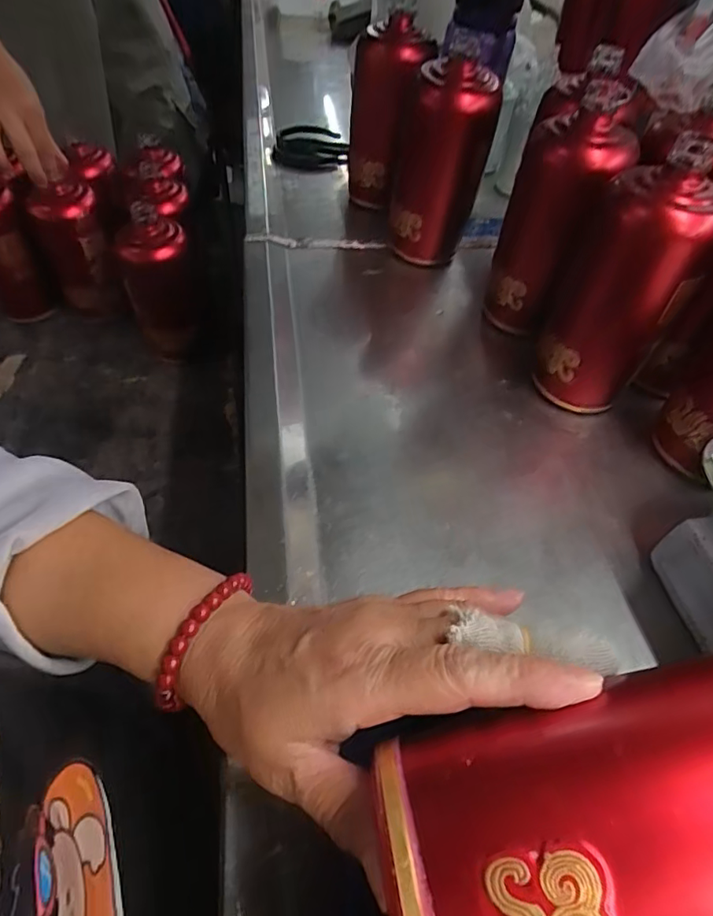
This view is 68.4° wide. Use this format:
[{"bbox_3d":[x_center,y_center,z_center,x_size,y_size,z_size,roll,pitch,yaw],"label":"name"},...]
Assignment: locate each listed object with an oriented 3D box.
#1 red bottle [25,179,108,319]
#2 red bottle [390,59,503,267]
[{"bbox_3d":[-0.355,-0.254,0.675,0.080,0.164,0.077,-20,54,-17],"label":"red bottle"},{"bbox_3d":[0.078,-0.273,0.501,0.084,0.169,0.061,3,51,2],"label":"red bottle"}]

